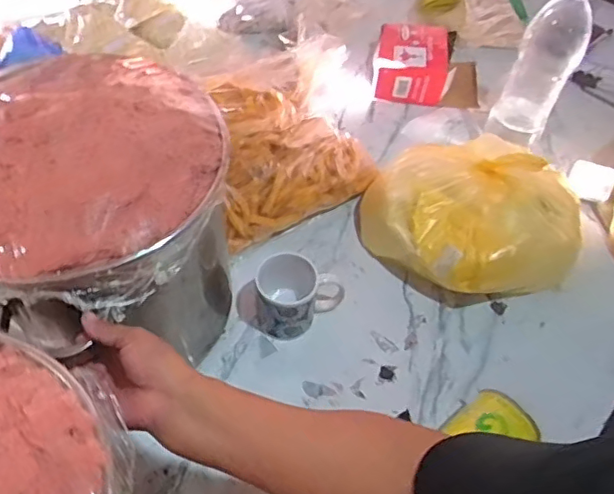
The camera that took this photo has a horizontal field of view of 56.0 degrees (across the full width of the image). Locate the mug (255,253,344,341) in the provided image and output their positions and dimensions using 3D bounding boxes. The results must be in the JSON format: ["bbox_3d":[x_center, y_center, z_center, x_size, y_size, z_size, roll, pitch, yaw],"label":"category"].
[{"bbox_3d":[-0.015,0.058,0.767,0.110,0.095,0.083,-29,62,-24],"label":"mug"}]

